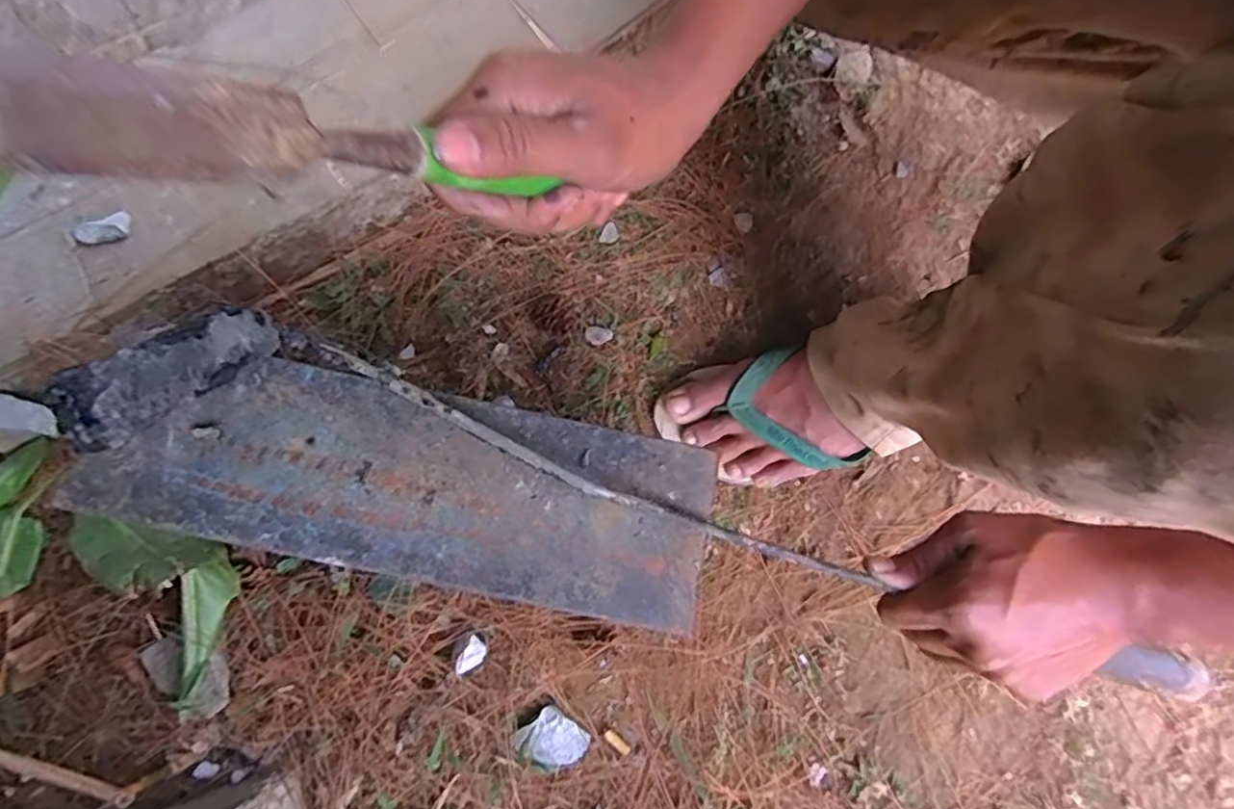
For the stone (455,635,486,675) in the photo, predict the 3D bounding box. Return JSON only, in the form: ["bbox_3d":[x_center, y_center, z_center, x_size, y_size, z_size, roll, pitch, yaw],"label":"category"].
[{"bbox_3d":[-0.112,0.194,0.504,0.016,0.011,0.028,26,79,6],"label":"stone"}]

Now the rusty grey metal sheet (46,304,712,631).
[{"bbox_3d":[-0.099,0.032,0.314,0.305,0.117,0.102,15,75,-9],"label":"rusty grey metal sheet"}]

